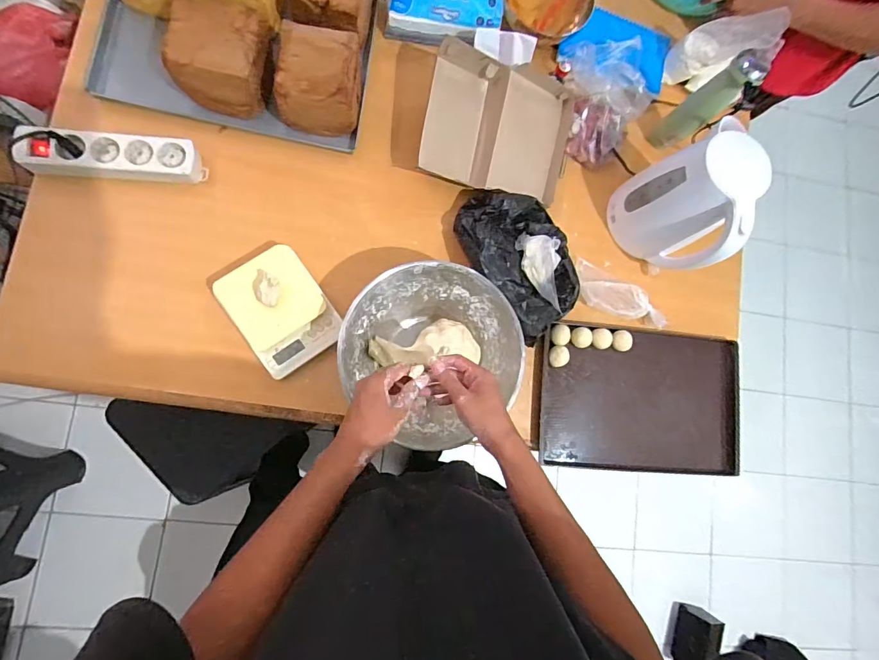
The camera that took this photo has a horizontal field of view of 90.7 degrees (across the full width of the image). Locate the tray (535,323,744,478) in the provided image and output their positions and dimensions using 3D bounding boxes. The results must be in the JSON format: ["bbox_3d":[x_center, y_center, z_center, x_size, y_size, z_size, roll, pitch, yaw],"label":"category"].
[{"bbox_3d":[0.353,0.122,0.753,0.361,0.025,0.232,7,83,-9],"label":"tray"}]

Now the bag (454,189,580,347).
[{"bbox_3d":[0.141,-0.123,0.687,0.173,0.103,0.250,-33,91,-10],"label":"bag"}]

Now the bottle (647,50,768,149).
[{"bbox_3d":[0.426,-0.364,0.708,0.048,0.201,0.048,1,84,-10],"label":"bottle"}]

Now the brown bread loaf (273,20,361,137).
[{"bbox_3d":[-0.182,-0.364,0.664,0.115,0.097,0.133,9,83,-9],"label":"brown bread loaf"}]

